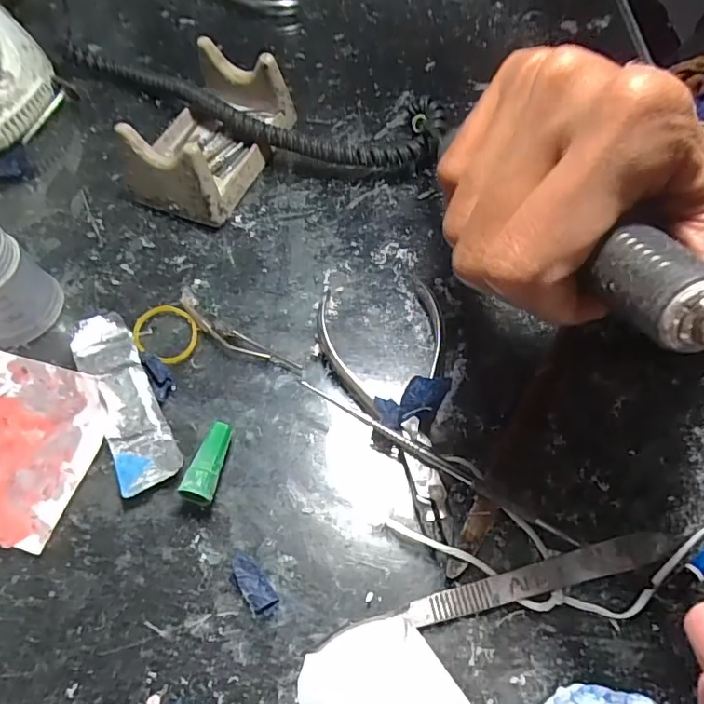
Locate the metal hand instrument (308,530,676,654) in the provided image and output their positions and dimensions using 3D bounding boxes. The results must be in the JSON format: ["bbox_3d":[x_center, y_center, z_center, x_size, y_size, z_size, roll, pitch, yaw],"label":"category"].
[{"bbox_3d":[0.054,0.087,0.198,0.132,0.009,0.012,-12,61,-6],"label":"metal hand instrument"}]

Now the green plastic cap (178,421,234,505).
[{"bbox_3d":[-0.060,0.046,0.222,0.012,0.015,0.035,6,61,5],"label":"green plastic cap"}]

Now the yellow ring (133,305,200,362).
[{"bbox_3d":[-0.090,-0.010,0.260,0.034,0.004,0.028,26,64,15],"label":"yellow ring"}]

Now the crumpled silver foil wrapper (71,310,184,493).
[{"bbox_3d":[-0.101,0.021,0.237,0.026,0.013,0.086,-26,63,-13],"label":"crumpled silver foil wrapper"}]

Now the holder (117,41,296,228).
[{"bbox_3d":[-0.081,-0.125,0.302,0.060,0.045,0.092,20,63,12],"label":"holder"}]

